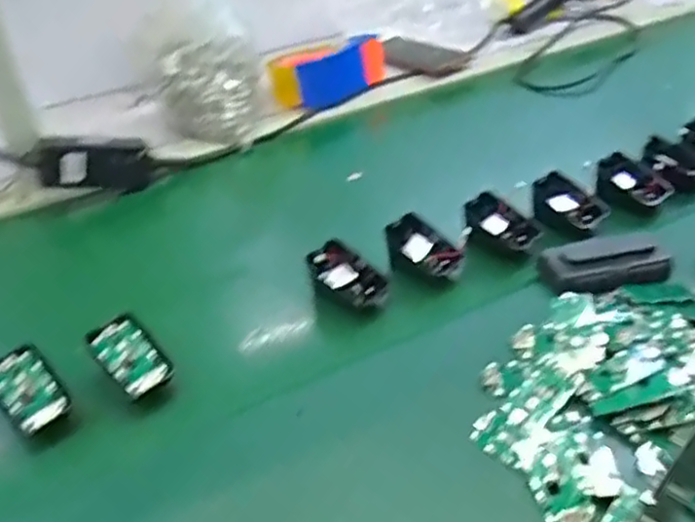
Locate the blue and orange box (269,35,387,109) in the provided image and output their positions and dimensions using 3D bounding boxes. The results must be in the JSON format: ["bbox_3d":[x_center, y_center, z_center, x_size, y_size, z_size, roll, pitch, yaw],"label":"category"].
[{"bbox_3d":[-0.019,-0.249,0.930,0.153,0.071,0.031,-25,41,-25],"label":"blue and orange box"}]

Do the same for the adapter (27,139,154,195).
[{"bbox_3d":[-0.271,-0.103,0.745,0.121,0.055,0.025,0,31,-30],"label":"adapter"}]

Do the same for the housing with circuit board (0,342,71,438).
[{"bbox_3d":[-0.230,0.093,0.499,0.040,0.018,0.080,-33,44,-32],"label":"housing with circuit board"}]

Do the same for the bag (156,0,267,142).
[{"bbox_3d":[-0.173,-0.252,0.837,0.124,0.197,0.096,-9,36,-6],"label":"bag"}]

